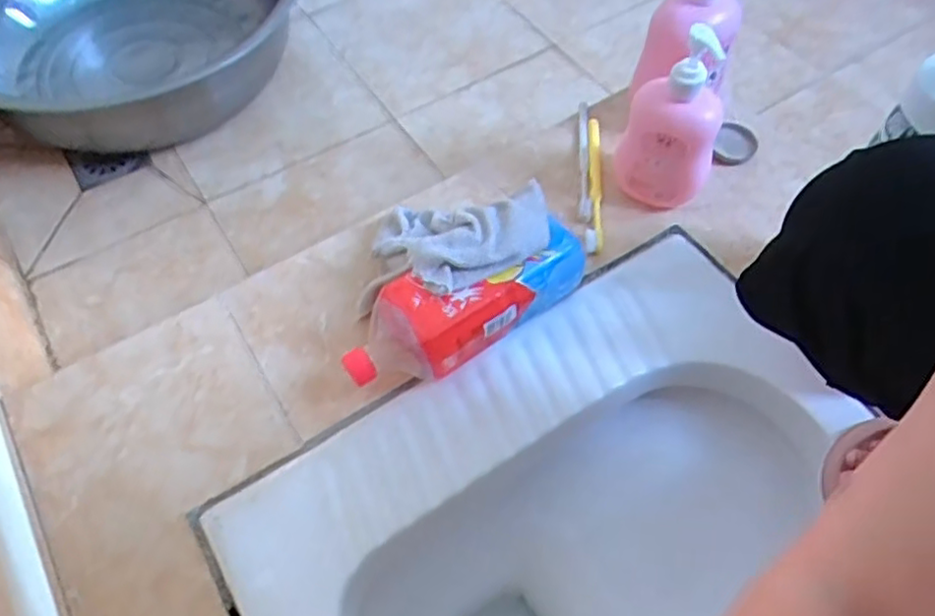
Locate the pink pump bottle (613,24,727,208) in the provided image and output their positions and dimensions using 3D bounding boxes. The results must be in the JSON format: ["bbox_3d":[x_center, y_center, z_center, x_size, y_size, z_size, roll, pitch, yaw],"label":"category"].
[{"bbox_3d":[0.194,-0.172,0.615,0.082,0.175,0.065,20,60,12],"label":"pink pump bottle"}]

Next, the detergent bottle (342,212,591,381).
[{"bbox_3d":[-0.002,-0.002,0.574,0.214,0.073,0.083,-35,64,-20],"label":"detergent bottle"}]

